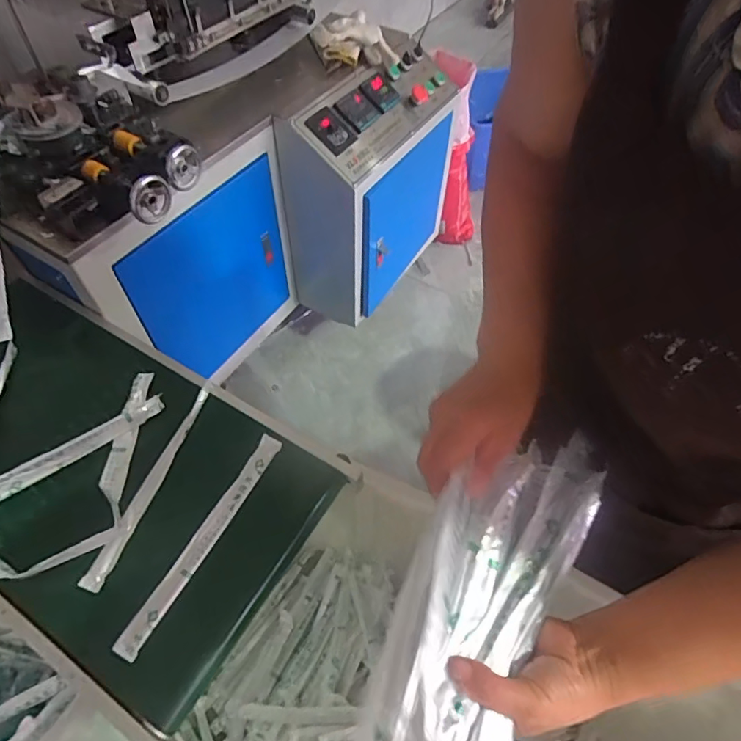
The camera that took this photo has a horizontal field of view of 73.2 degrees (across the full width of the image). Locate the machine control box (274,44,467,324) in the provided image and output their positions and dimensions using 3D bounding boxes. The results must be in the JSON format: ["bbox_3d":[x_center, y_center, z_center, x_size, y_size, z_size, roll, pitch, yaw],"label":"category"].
[{"bbox_3d":[0.013,-0.443,1.195,0.231,0.472,0.491,24,57,15],"label":"machine control box"}]

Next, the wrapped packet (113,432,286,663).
[{"bbox_3d":[-0.192,0.196,0.591,0.026,0.009,0.278,21,59,22],"label":"wrapped packet"}]

